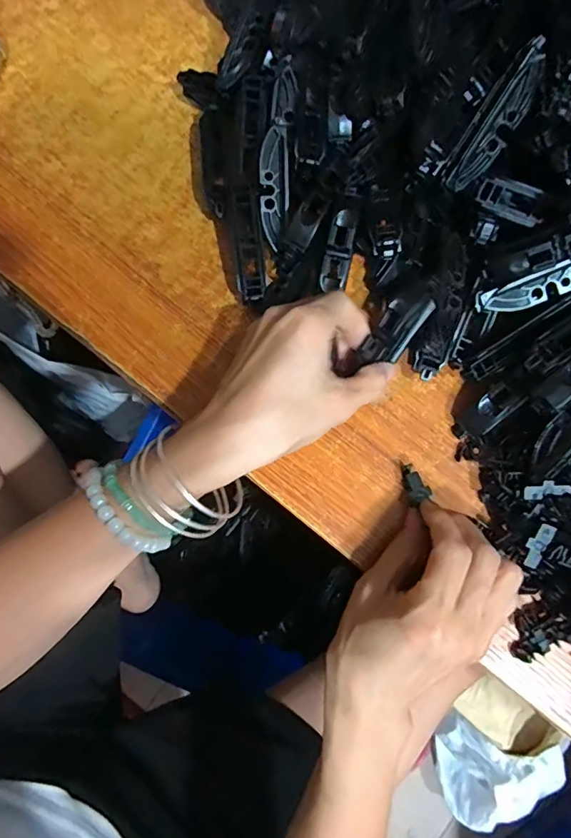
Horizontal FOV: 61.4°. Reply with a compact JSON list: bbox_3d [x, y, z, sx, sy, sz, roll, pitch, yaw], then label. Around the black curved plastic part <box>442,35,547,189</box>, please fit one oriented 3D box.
[{"bbox_3d":[0.119,-0.168,0.273,0.021,0.009,0.077,36,121,6],"label":"black curved plastic part"}]

